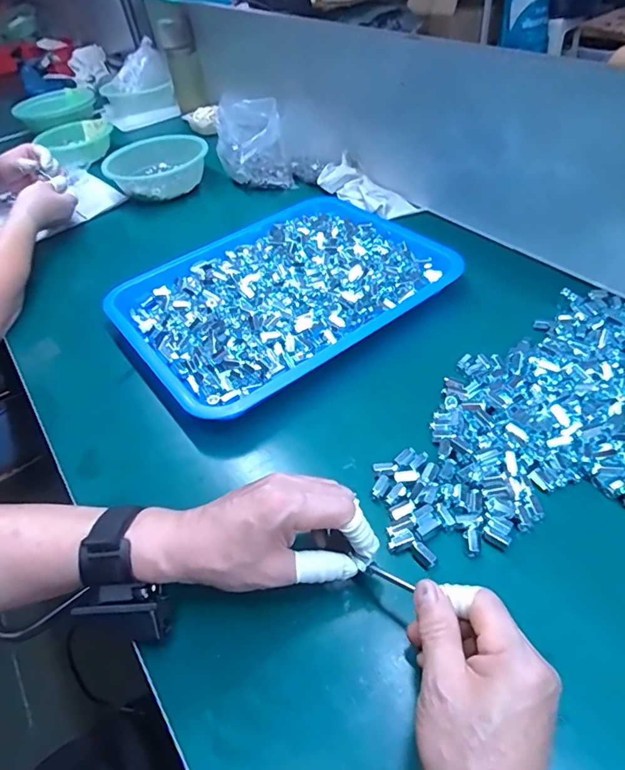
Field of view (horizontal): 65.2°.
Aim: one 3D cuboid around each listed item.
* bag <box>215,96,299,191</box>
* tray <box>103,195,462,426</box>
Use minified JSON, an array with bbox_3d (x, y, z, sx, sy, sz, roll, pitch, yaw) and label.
[{"bbox_3d":[-0.105,-0.421,0.864,0.122,0.113,0.114,-12,46,-4],"label":"bag"},{"bbox_3d":[-0.034,-0.126,0.621,0.390,0.053,0.297,-31,50,-21],"label":"tray"}]

